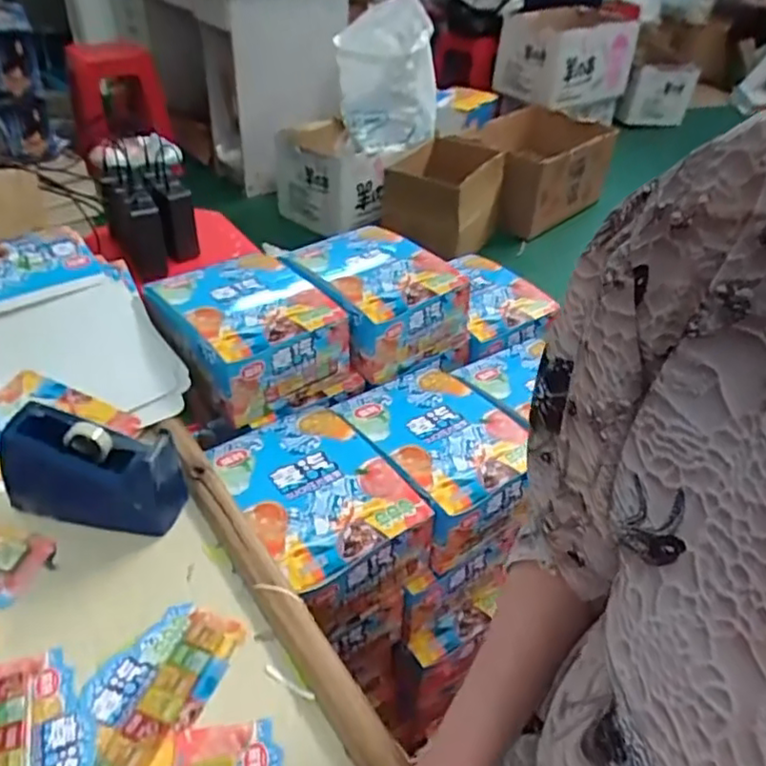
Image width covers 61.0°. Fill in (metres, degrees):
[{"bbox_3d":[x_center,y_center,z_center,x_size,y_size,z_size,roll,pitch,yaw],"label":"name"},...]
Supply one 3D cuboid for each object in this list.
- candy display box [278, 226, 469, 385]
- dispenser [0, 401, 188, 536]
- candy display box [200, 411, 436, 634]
[{"bbox_3d":[-0.008,-0.109,0.820,0.160,0.101,0.177,-24,46,-31],"label":"candy display box"},{"bbox_3d":[-0.244,0.072,0.537,0.145,0.088,0.055,6,38,3],"label":"dispenser"},{"bbox_3d":[-0.068,0.125,0.648,0.150,0.089,0.200,-22,45,-29],"label":"candy display box"}]

